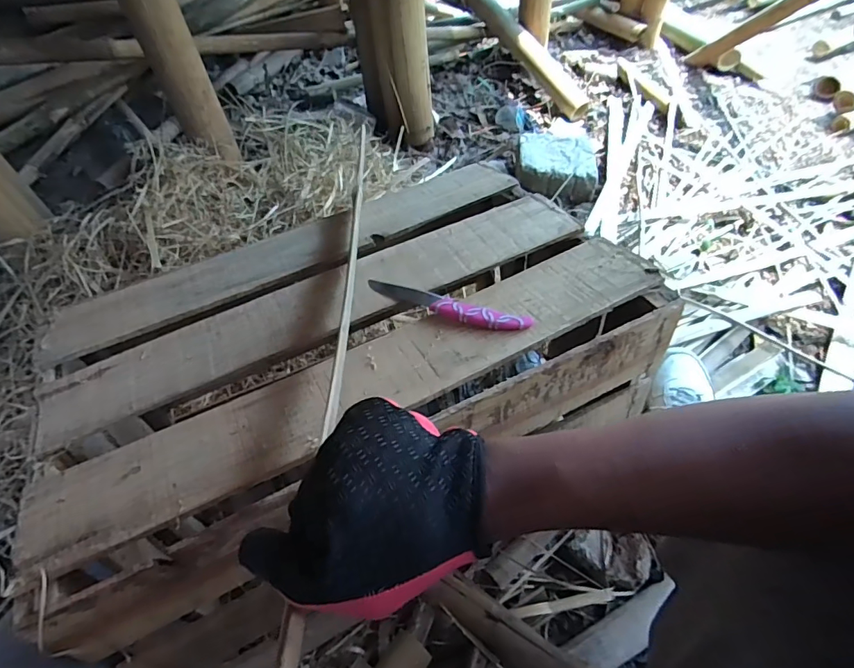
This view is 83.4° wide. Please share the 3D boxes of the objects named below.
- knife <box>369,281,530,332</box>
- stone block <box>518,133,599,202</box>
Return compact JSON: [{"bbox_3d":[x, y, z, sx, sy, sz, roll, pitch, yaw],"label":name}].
[{"bbox_3d":[0.017,-0.030,0.485,0.176,0.014,0.031,18,54,28],"label":"knife"},{"bbox_3d":[0.341,-0.446,1.260,0.208,0.070,0.210,4,52,6],"label":"stone block"}]

